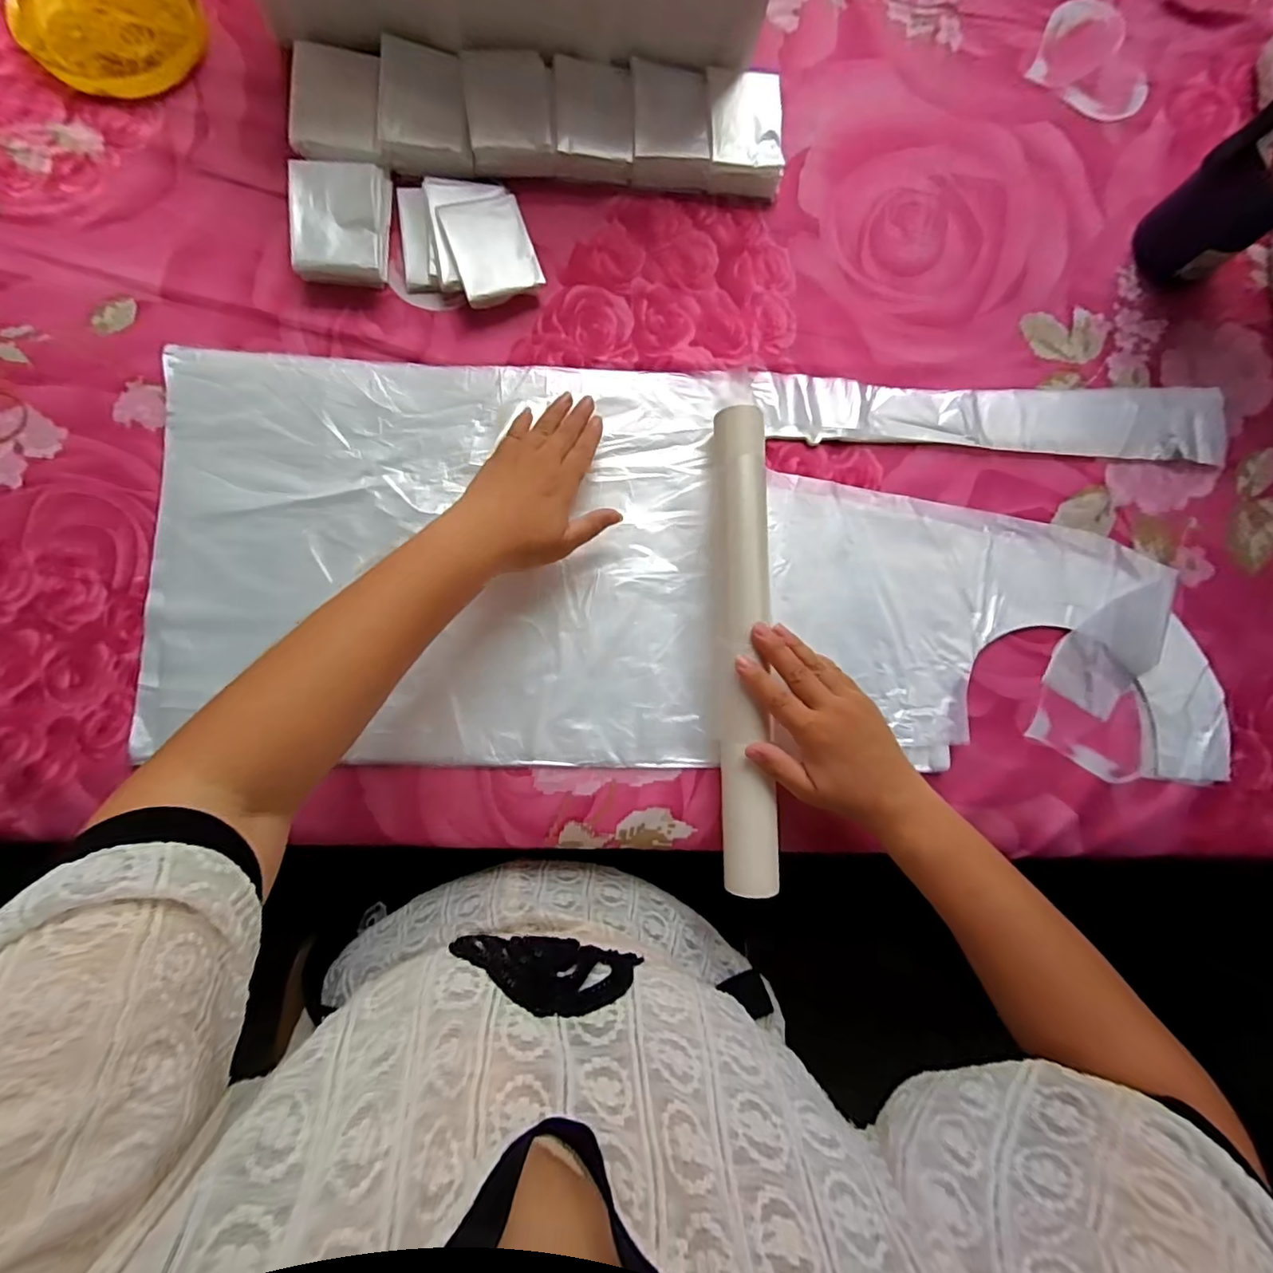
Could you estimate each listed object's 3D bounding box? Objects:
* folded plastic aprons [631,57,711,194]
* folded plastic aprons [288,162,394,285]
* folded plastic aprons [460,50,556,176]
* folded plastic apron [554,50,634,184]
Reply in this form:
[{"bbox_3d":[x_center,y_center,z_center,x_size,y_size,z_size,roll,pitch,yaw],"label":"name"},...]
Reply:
[{"bbox_3d":[0.028,-0.435,0.466,0.065,0.024,0.093,-1,84,-6],"label":"folded plastic aprons"},{"bbox_3d":[-0.235,-0.331,0.432,0.066,0.034,0.091,3,84,-5],"label":"folded plastic aprons"},{"bbox_3d":[-0.103,-0.431,0.448,0.068,0.020,0.090,-6,85,-6],"label":"folded plastic aprons"},{"bbox_3d":[-0.036,-0.433,0.458,0.064,0.023,0.090,0,84,-5],"label":"folded plastic apron"}]

